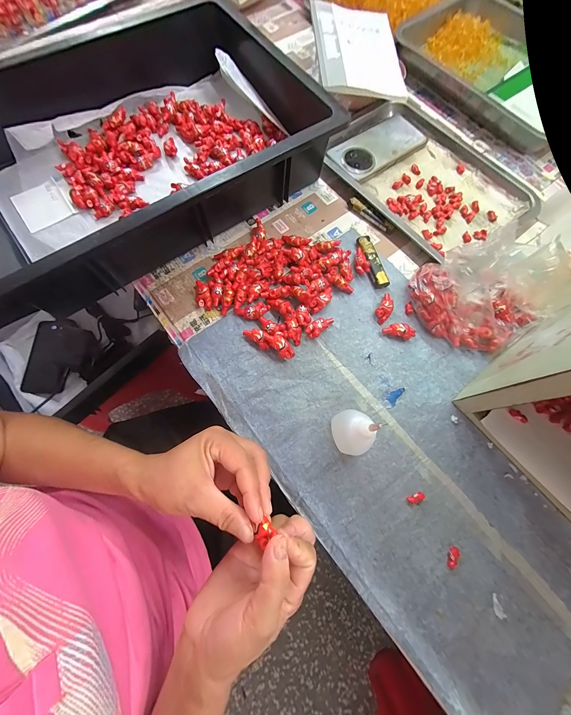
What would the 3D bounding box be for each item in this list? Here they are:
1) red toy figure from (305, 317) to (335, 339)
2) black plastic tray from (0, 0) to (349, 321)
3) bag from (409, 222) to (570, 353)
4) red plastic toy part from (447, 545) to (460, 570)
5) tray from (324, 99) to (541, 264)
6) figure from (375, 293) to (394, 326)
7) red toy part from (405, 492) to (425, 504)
[{"bbox_3d":[0.042,-0.040,0.344,0.040,0.017,0.017,-40,78,-12],"label":"red toy figure"},{"bbox_3d":[-0.197,-0.286,0.370,0.474,0.094,0.334,-36,77,-12],"label":"black plastic tray"},{"bbox_3d":[0.246,-0.082,0.329,0.143,0.094,0.125,-25,76,-9],"label":"bag"},{"bbox_3d":[0.170,0.203,0.276,0.010,0.007,0.020,22,74,5],"label":"red plastic toy part"},{"bbox_3d":[0.220,-0.285,0.425,0.236,0.019,0.287,-38,78,-12],"label":"tray"},{"bbox_3d":[0.130,-0.064,0.356,0.018,0.014,0.042,31,75,7],"label":"figure"},{"bbox_3d":[0.139,0.151,0.293,0.019,0.005,0.010,-13,74,-6],"label":"red toy part"}]

